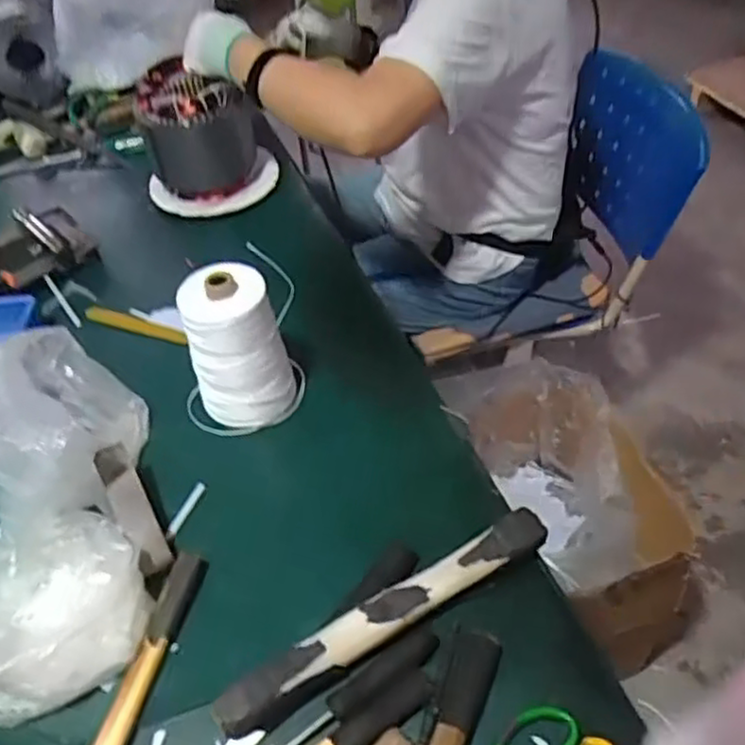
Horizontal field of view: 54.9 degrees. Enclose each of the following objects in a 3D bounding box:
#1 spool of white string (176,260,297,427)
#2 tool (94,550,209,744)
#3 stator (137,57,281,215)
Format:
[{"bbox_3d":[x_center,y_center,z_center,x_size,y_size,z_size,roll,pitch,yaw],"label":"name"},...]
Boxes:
[{"bbox_3d":[-0.143,-0.025,0.762,0.097,0.170,0.083,-16,48,-9],"label":"spool of white string"},{"bbox_3d":[-0.200,0.269,0.589,0.029,0.023,0.256,8,48,13],"label":"tool"},{"bbox_3d":[-0.255,-0.359,1.077,0.194,0.158,0.171,-16,49,-10],"label":"stator"}]

